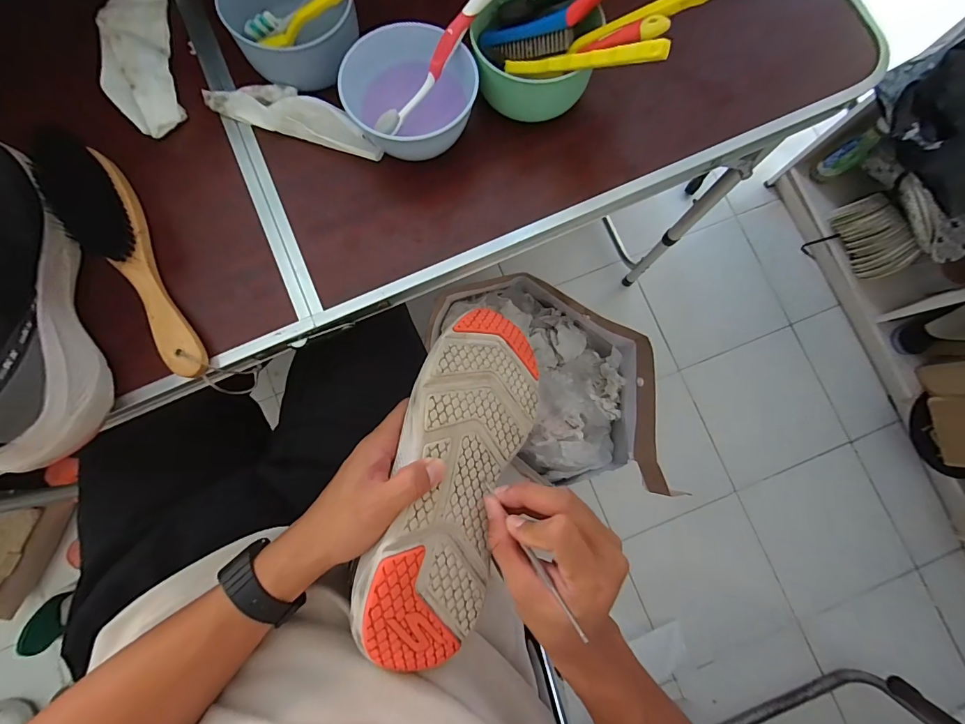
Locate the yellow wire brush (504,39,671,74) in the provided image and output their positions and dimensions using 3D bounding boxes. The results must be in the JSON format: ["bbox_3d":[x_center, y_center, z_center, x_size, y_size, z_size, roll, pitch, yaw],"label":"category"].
[{"bbox_3d":[0.075,-0.237,0.325,0.140,0.015,0.011,26,81,38],"label":"yellow wire brush"}]

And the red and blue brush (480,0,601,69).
[{"bbox_3d":[0.073,-0.284,0.340,0.151,0.024,0.031,-9,81,30],"label":"red and blue brush"}]

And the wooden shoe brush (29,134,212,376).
[{"bbox_3d":[-0.309,-0.088,0.353,0.056,0.033,0.240,-30,84,-4],"label":"wooden shoe brush"}]

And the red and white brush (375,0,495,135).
[{"bbox_3d":[-0.028,-0.262,0.344,0.013,0.018,0.174,45,104,5],"label":"red and white brush"}]

